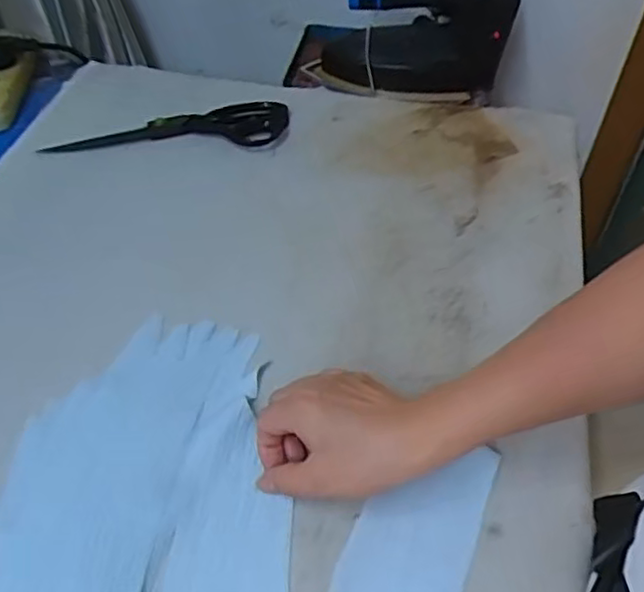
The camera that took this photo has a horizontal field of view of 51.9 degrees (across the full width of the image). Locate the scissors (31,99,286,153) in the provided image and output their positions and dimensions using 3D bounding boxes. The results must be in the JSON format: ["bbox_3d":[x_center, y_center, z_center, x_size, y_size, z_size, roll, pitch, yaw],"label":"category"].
[{"bbox_3d":[-0.168,-0.184,0.741,0.265,0.019,0.073,-6,50,-6],"label":"scissors"}]

